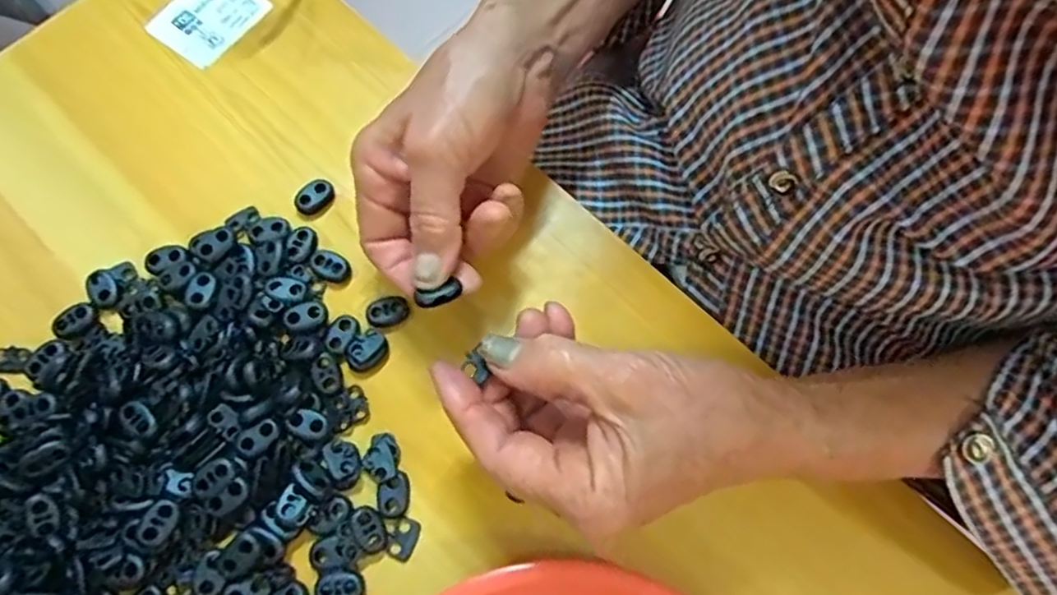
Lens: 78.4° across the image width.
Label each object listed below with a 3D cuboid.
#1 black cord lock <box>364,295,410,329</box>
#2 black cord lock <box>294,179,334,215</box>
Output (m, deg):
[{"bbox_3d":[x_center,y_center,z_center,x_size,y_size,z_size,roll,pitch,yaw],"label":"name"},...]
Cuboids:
[{"bbox_3d":[-0.072,0.008,0.332,0.021,0.006,0.015,-26,73,-9],"label":"black cord lock"},{"bbox_3d":[-0.115,-0.054,0.349,0.021,0.006,0.013,-37,75,-12],"label":"black cord lock"}]

